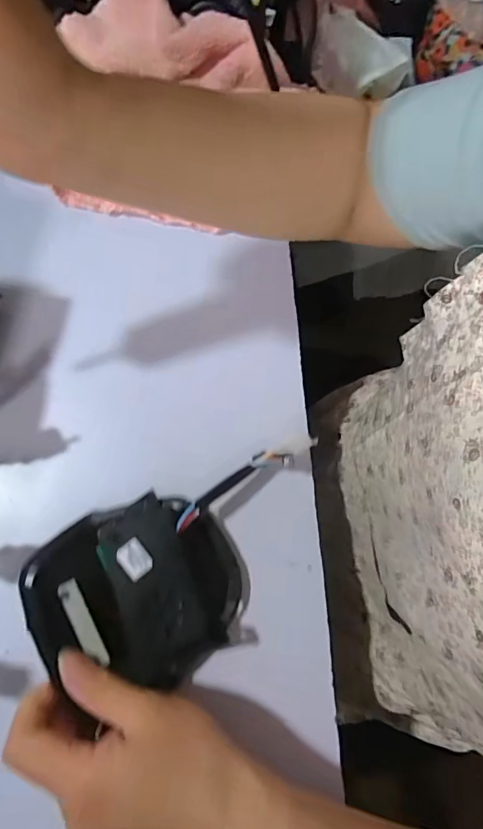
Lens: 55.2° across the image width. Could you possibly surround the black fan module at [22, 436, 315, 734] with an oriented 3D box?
[{"bbox_3d":[-0.032,0.104,0.308,0.197,0.049,0.119,-19,78,-5],"label":"black fan module"}]

